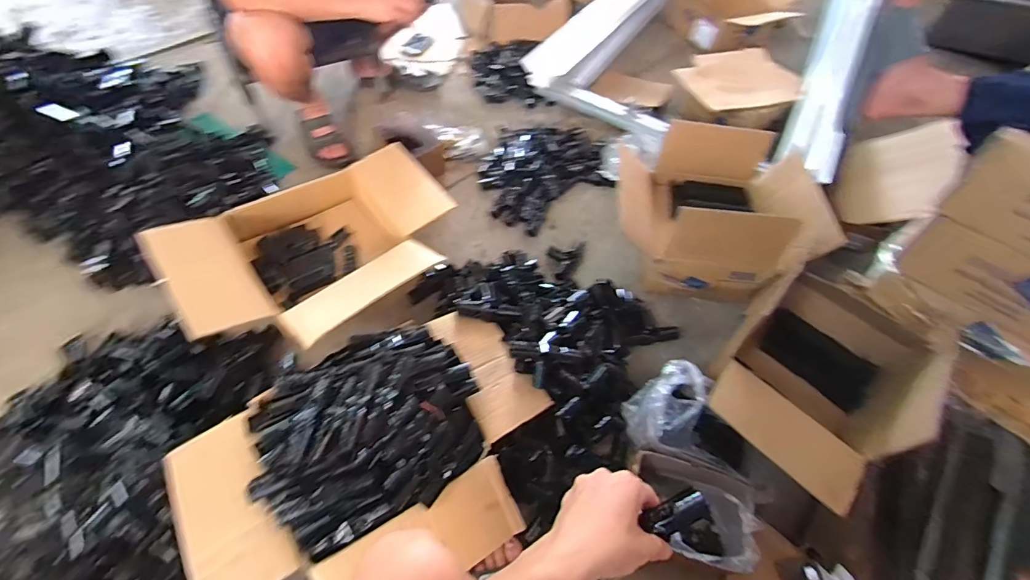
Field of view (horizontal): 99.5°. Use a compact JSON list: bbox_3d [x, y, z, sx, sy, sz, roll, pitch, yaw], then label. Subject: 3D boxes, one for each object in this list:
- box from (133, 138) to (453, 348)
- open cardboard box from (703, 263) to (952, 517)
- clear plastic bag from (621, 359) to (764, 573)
[{"bbox_3d":[-0.397,-0.095,0.944,0.559,0.182,0.413,-38,67,-27],"label":"box"},{"bbox_3d":[0.581,0.187,0.877,0.464,0.231,0.301,-36,66,-26],"label":"open cardboard box"},{"bbox_3d":[0.315,0.311,0.796,0.159,0.132,0.340,-4,56,-9],"label":"clear plastic bag"}]

